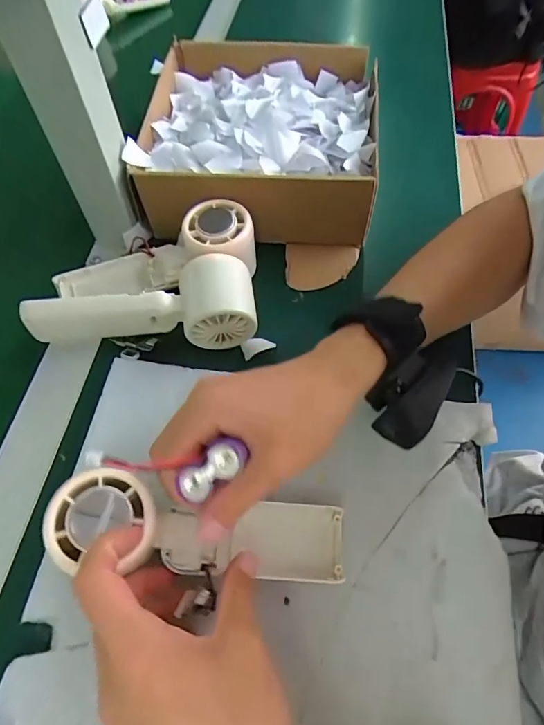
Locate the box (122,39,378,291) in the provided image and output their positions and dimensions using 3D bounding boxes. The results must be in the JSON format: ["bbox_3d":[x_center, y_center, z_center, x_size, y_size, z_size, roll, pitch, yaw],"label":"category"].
[{"bbox_3d":[-0.008,-0.218,0.431,0.209,0.073,0.221,8,61,5],"label":"box"}]

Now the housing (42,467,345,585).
[{"bbox_3d":[-0.038,0.096,0.253,0.166,0.023,0.046,14,59,-15],"label":"housing"}]

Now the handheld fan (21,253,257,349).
[{"bbox_3d":[-0.095,-0.046,0.340,0.161,0.049,0.057,0,60,0],"label":"handheld fan"}]

